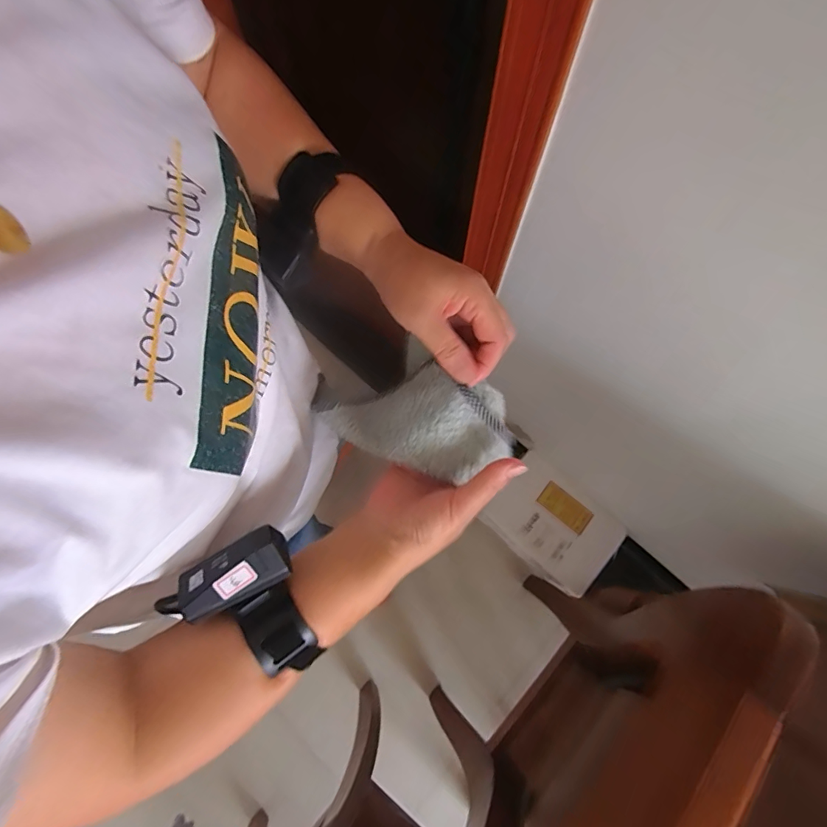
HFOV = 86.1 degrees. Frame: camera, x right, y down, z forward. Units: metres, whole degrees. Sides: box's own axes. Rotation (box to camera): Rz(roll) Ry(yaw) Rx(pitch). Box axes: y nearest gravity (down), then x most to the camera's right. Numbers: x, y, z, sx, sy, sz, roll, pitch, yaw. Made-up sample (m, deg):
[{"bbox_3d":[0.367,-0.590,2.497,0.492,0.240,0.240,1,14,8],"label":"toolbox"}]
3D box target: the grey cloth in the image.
[{"bbox_3d":[-0.001,-0.004,0.347,0.154,0.049,0.089,32,76,9],"label":"grey cloth"}]

